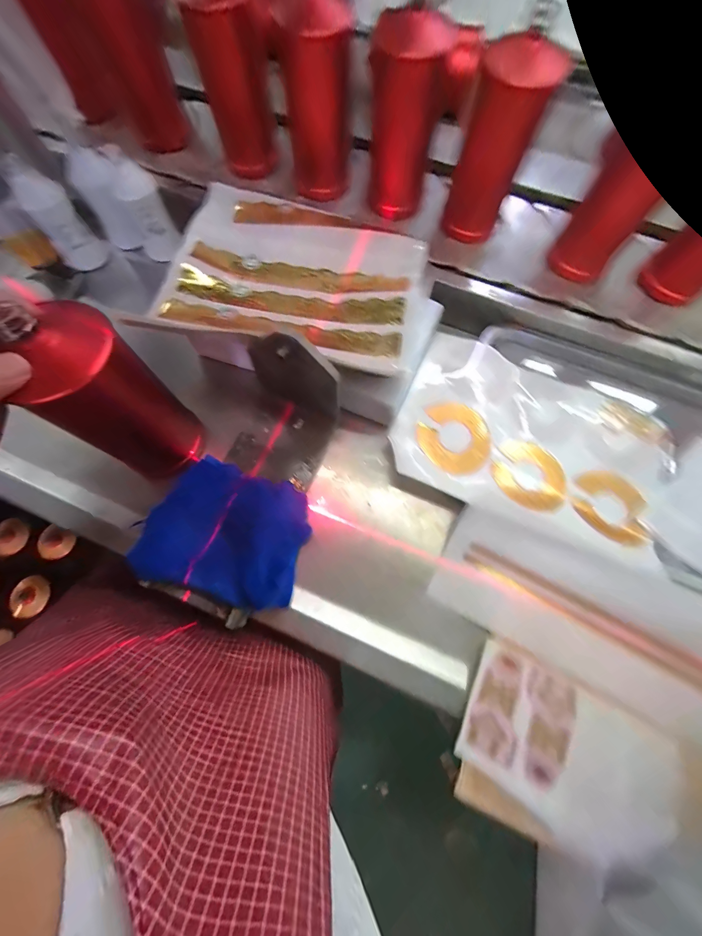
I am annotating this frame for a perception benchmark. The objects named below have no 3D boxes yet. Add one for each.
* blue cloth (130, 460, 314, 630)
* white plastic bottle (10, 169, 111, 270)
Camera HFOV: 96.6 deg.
[{"bbox_3d":[-0.126,0.069,0.320,0.157,0.033,0.141,16,74,4],"label":"blue cloth"},{"bbox_3d":[-0.386,-0.323,0.420,0.052,0.097,0.054,43,78,11],"label":"white plastic bottle"}]

